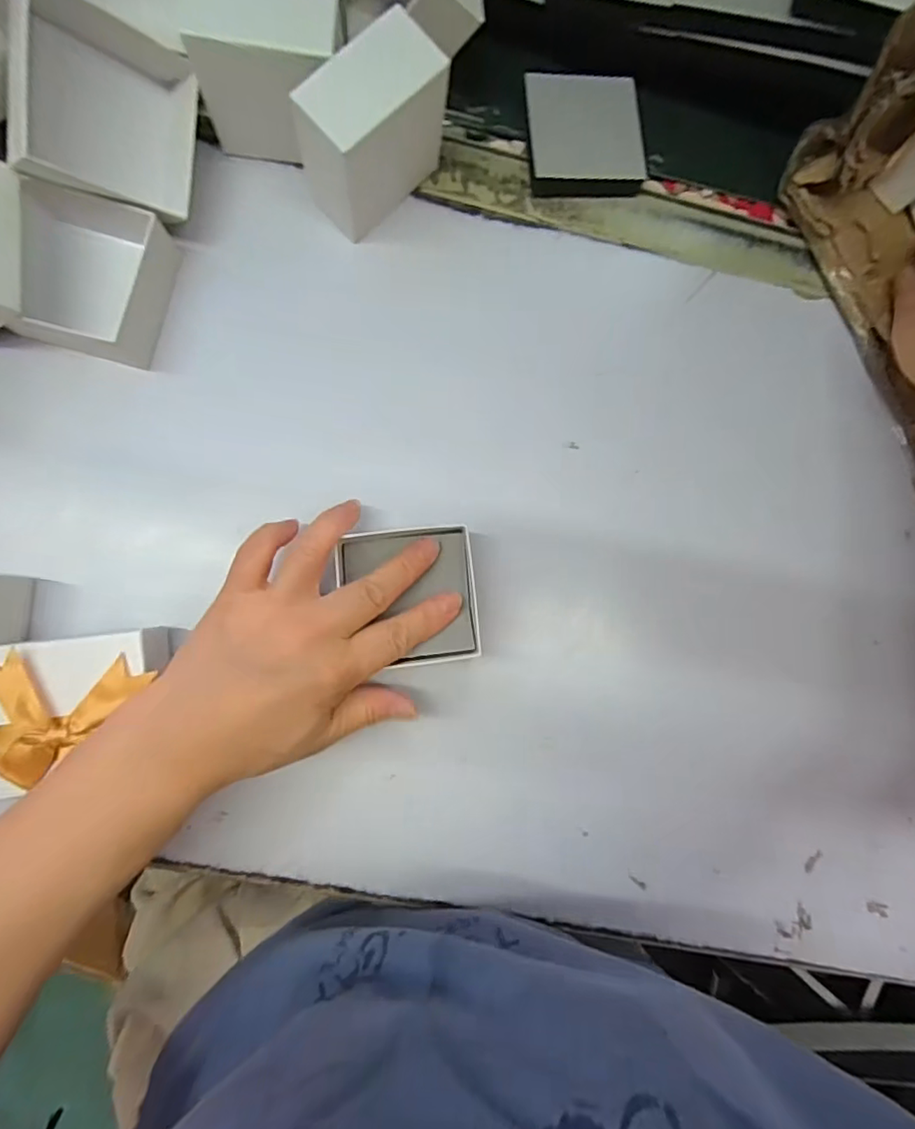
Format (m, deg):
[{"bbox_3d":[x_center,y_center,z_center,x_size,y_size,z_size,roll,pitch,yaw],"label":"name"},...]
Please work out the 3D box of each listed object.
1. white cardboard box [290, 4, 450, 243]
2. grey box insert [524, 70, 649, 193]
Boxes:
[{"bbox_3d":[-0.042,-0.214,0.276,0.036,0.073,0.071,45,83,-3],"label":"white cardboard box"},{"bbox_3d":[0.072,-0.247,0.315,0.066,0.014,0.061,-4,87,-7],"label":"grey box insert"}]

